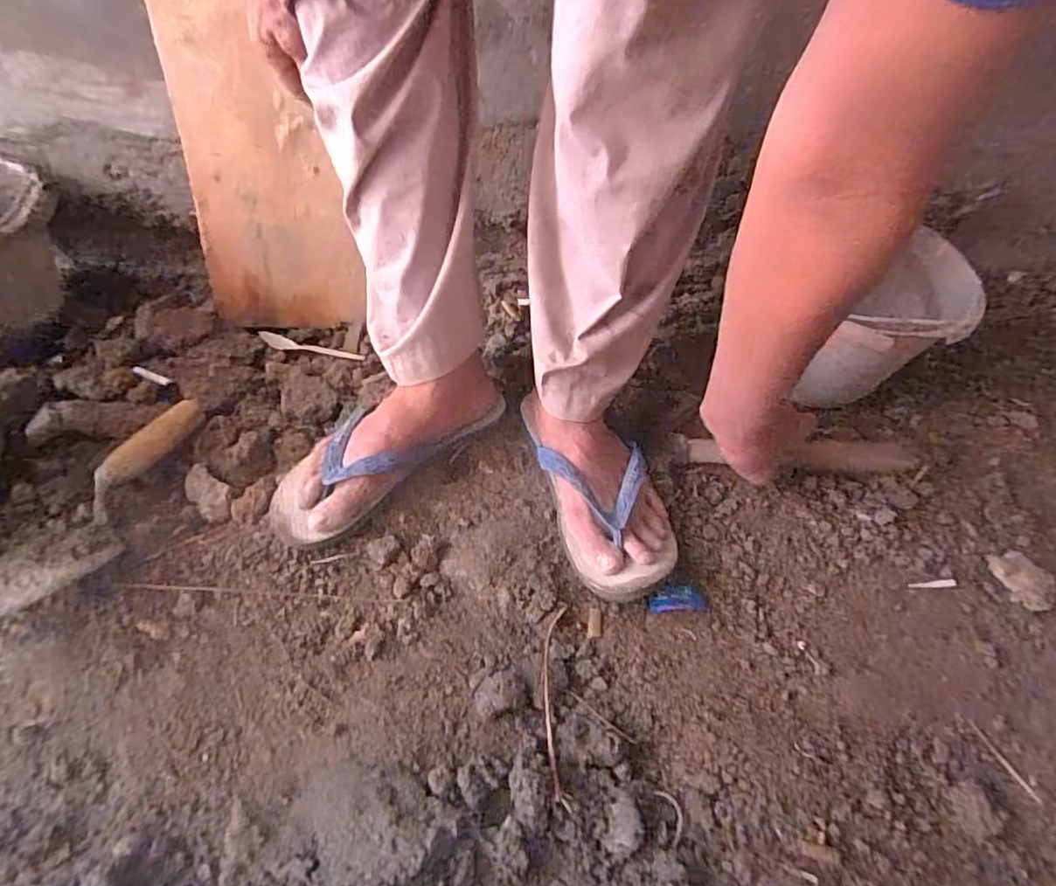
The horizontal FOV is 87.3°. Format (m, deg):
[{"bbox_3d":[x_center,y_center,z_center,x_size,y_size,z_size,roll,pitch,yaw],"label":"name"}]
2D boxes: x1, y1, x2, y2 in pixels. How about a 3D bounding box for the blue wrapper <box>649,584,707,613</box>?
[{"bbox_3d":[0.130,0.136,0.487,0.049,0.004,0.023,-2,45,-4],"label":"blue wrapper"}]

